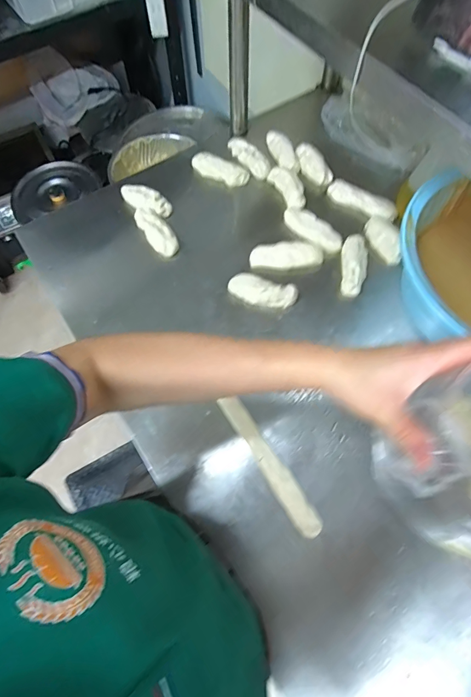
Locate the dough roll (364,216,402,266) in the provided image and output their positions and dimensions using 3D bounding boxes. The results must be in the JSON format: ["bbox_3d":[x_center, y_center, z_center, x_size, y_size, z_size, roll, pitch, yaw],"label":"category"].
[{"bbox_3d":[0.270,-0.199,0.710,0.044,0.033,0.091,-11,67,-5],"label":"dough roll"}]

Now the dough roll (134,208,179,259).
[{"bbox_3d":[-0.146,-0.218,0.717,0.046,0.029,0.109,-31,70,-13],"label":"dough roll"}]

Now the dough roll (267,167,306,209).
[{"bbox_3d":[0.102,-0.320,0.759,0.042,0.028,0.112,-23,68,-9],"label":"dough roll"}]

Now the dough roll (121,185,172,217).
[{"bbox_3d":[-0.174,-0.286,0.748,0.100,0.030,0.040,29,70,12],"label":"dough roll"}]

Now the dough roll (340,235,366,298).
[{"bbox_3d":[0.211,-0.149,0.698,0.041,0.029,0.117,8,67,3],"label":"dough roll"}]

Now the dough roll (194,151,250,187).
[{"bbox_3d":[-0.030,-0.362,0.785,0.118,0.027,0.049,26,69,11],"label":"dough roll"}]

